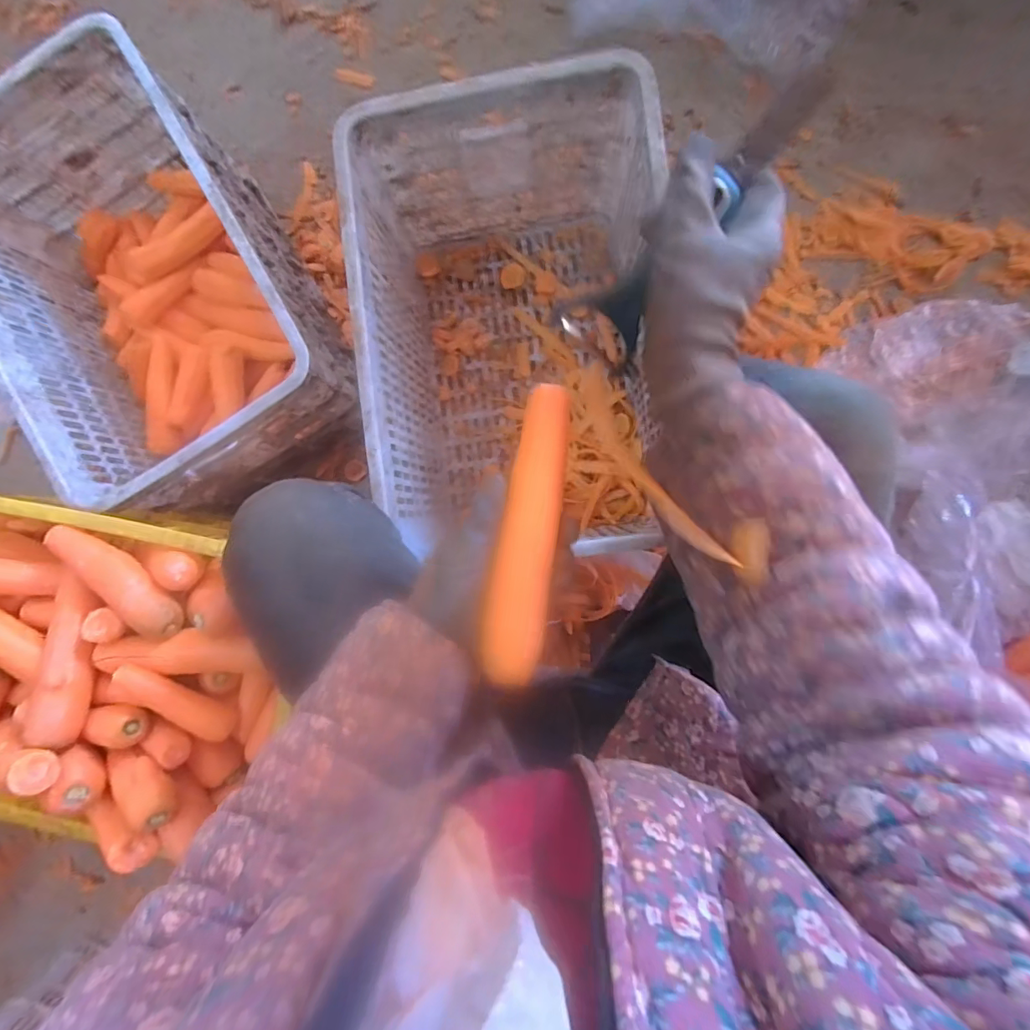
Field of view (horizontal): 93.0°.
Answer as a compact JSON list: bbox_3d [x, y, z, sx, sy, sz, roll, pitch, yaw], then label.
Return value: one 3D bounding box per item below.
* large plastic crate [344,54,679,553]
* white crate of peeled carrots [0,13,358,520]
[{"bbox_3d":[0.007,-0.243,0.669,0.350,0.300,0.495,-6,91,6],"label":"large plastic crate"},{"bbox_3d":[-0.500,-0.310,0.703,0.349,0.242,0.535,-31,88,6],"label":"white crate of peeled carrots"}]

